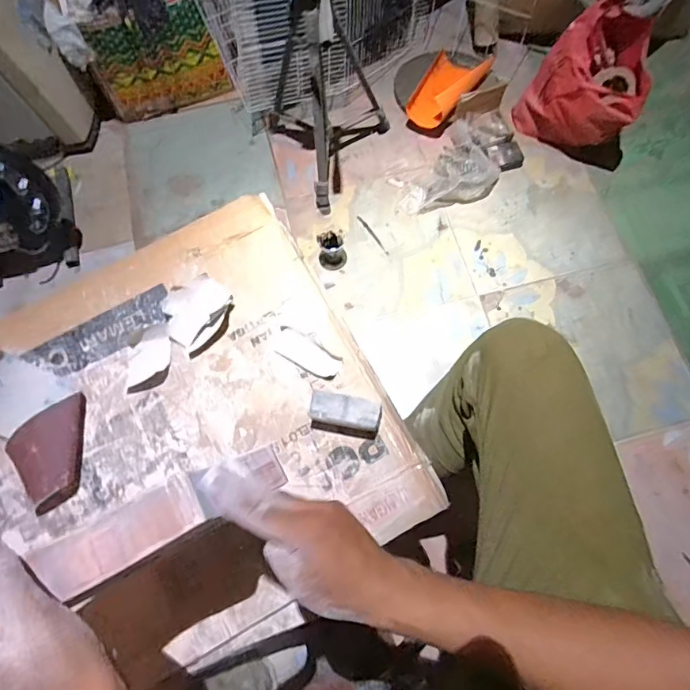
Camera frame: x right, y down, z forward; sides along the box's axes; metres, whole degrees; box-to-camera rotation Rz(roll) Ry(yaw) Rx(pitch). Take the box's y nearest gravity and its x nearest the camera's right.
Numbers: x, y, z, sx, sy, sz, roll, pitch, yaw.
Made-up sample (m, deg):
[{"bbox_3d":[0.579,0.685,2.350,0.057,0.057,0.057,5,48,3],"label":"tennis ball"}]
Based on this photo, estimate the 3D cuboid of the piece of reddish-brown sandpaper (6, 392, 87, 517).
[{"bbox_3d":[-0.380,0.143,0.622,0.109,0.039,0.114,-32,73,-9],"label":"piece of reddish-brown sandpaper"}]

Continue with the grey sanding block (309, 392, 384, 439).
[{"bbox_3d":[0.001,0.092,0.620,0.091,0.049,0.043,9,71,5],"label":"grey sanding block"}]

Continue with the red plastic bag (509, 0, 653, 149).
[{"bbox_3d":[0.583,-0.630,1.163,0.263,0.296,0.172,24,73,10],"label":"red plastic bag"}]

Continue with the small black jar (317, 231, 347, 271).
[{"bbox_3d":[-0.032,-0.233,1.175,0.069,0.079,0.063,-1,71,2],"label":"small black jar"}]

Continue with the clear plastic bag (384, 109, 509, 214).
[{"bbox_3d":[0.296,-0.473,1.220,0.358,0.102,0.195,-36,73,-10],"label":"clear plastic bag"}]

